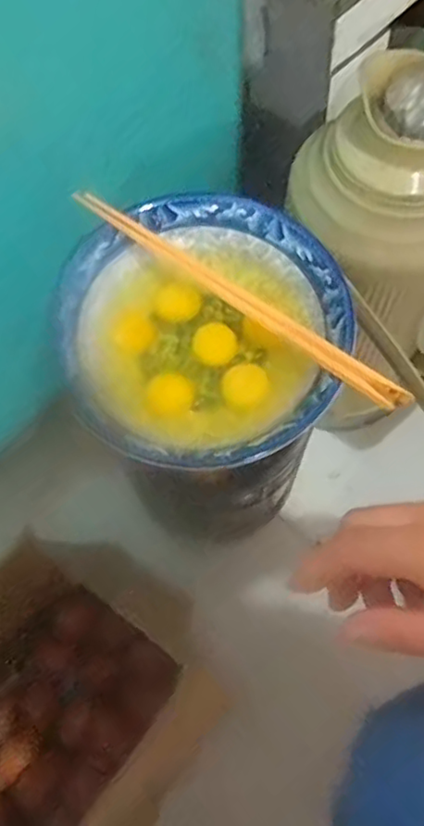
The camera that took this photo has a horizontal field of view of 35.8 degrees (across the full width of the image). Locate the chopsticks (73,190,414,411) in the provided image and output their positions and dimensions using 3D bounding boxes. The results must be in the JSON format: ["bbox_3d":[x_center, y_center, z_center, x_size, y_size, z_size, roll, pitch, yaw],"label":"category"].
[{"bbox_3d":[0.013,-0.071,0.392,0.235,0.013,0.013,35,74,14],"label":"chopsticks"}]

